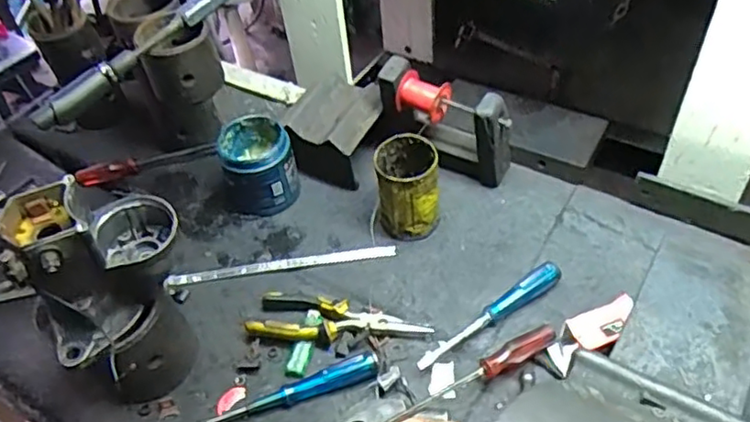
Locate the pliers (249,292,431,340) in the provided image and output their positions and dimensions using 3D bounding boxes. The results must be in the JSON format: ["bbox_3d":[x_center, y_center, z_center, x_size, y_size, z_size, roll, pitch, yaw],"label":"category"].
[{"bbox_3d":[-0.040,0.122,0.740,0.199,0.023,0.063,3,49,9],"label":"pliers"}]

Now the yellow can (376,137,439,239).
[{"bbox_3d":[0.041,-0.027,0.804,0.076,0.109,0.086,-6,48,2],"label":"yellow can"}]

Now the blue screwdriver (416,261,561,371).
[{"bbox_3d":[0.131,0.118,0.728,0.203,0.022,0.024,-30,52,-18],"label":"blue screwdriver"}]

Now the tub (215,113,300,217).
[{"bbox_3d":[-0.154,-0.055,0.859,0.094,0.104,0.090,-11,48,-3],"label":"tub"}]

